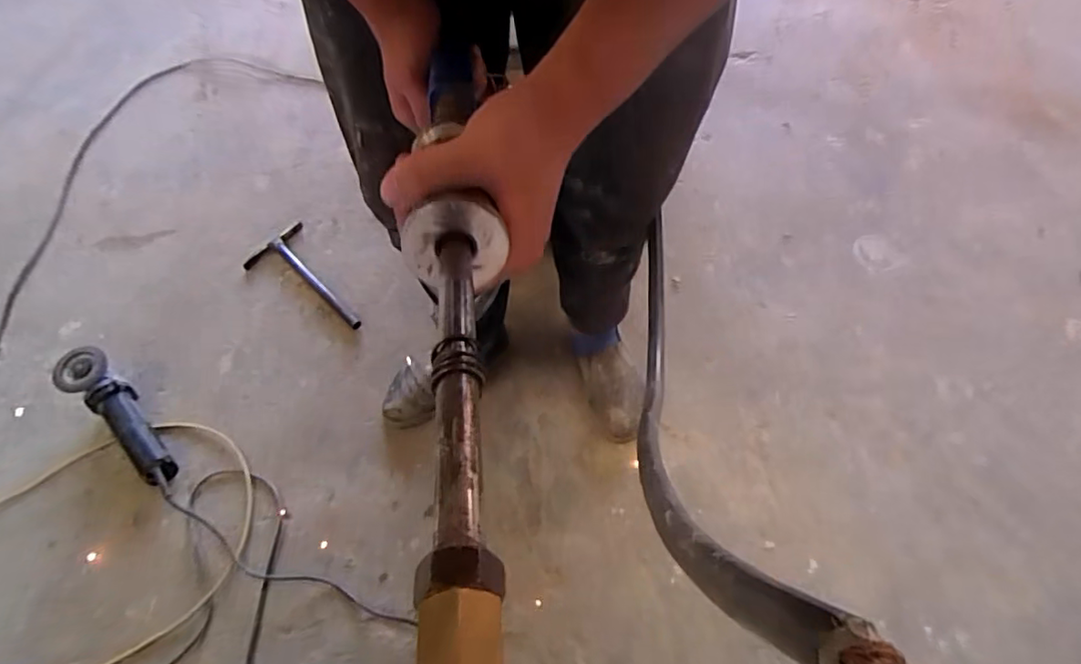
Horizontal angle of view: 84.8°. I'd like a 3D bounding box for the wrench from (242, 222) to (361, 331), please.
[{"bbox_3d":[-0.476,-0.108,1.235,0.317,0.022,0.143,38,70,20],"label":"wrench"}]

